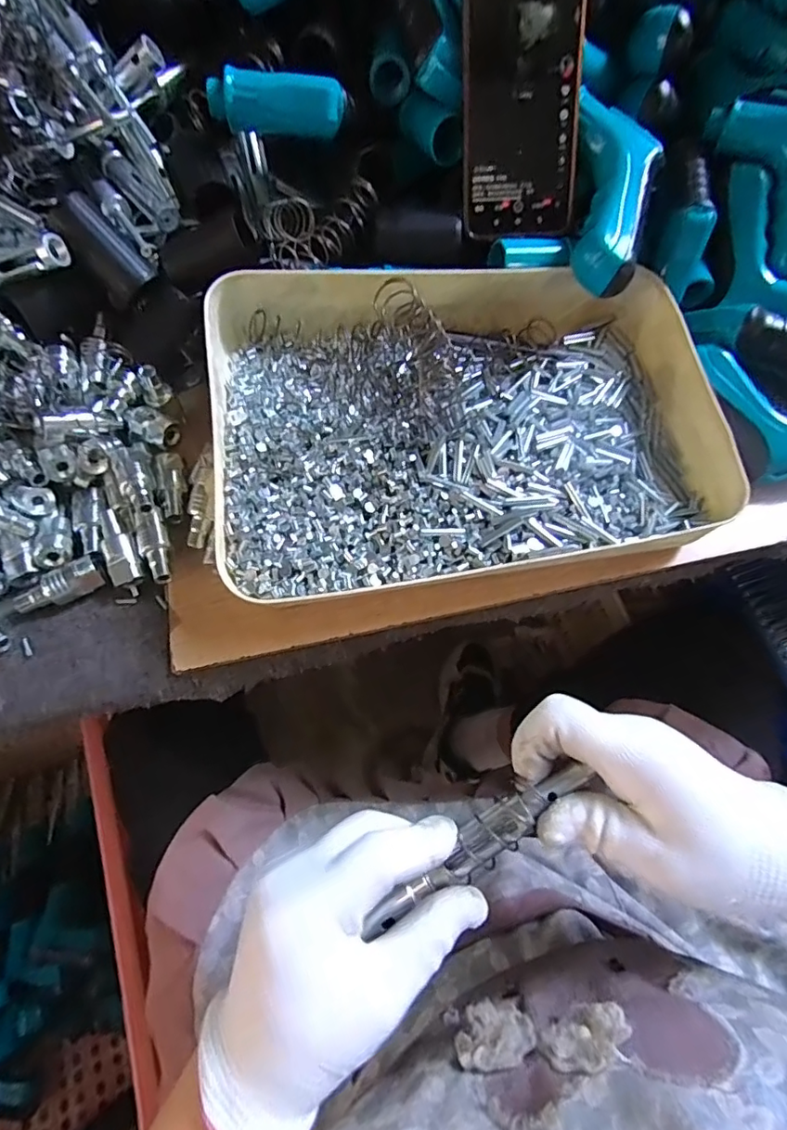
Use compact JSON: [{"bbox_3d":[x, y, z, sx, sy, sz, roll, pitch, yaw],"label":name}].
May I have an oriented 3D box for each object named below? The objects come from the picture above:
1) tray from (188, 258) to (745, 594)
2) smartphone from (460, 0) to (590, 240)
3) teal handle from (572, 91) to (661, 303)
[{"bbox_3d":[0.048,-0.104,0.354,0.325,0.058,0.241,-8,65,-5],"label":"tray"},{"bbox_3d":[0.085,-0.309,0.340,0.080,0.162,0.011,-7,25,-5],"label":"smartphone"},{"bbox_3d":[0.149,-0.249,0.354,0.057,0.030,0.122,3,89,0],"label":"teal handle"}]

